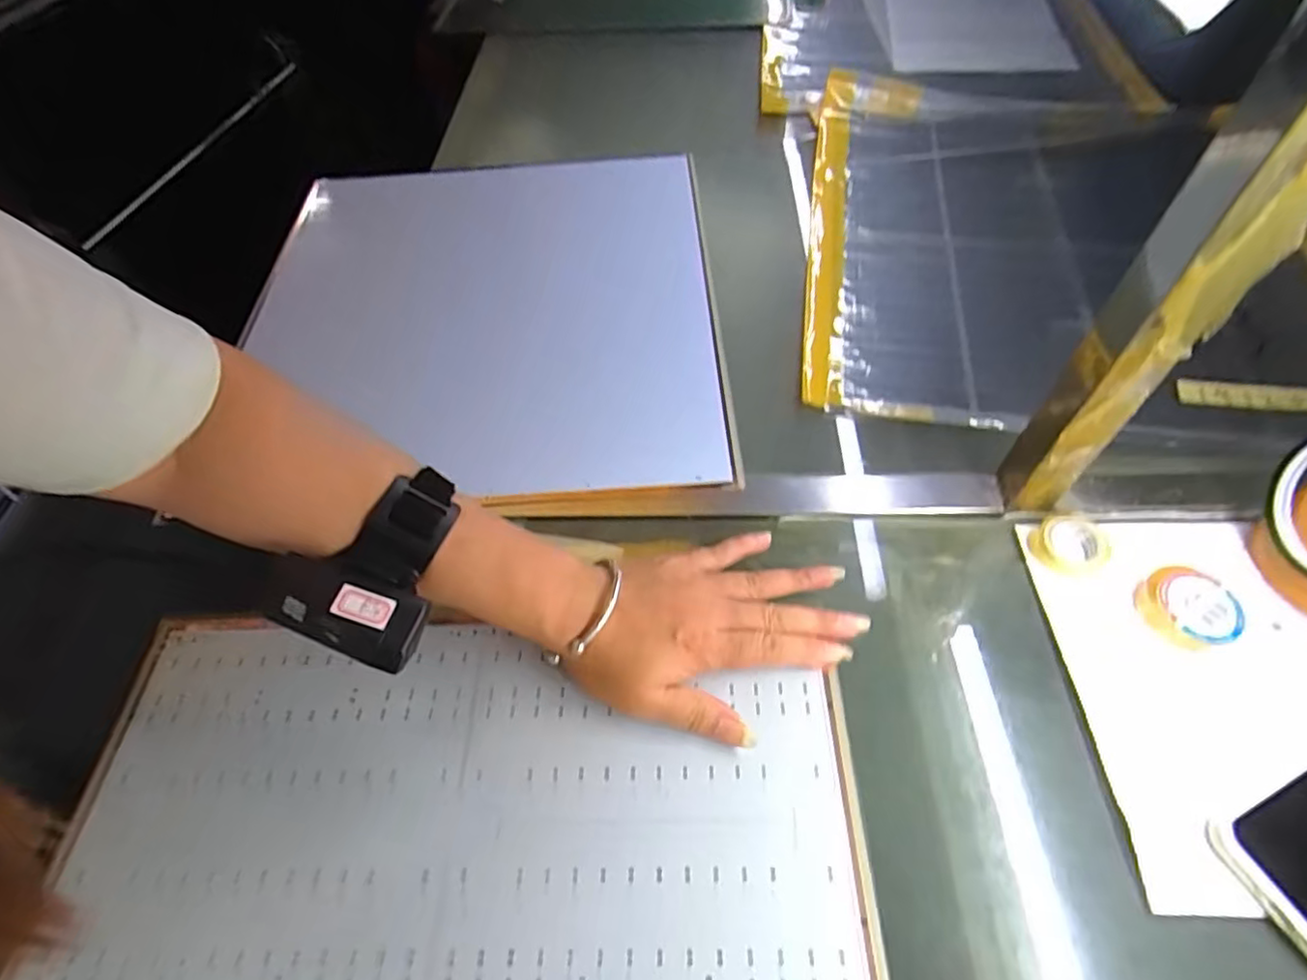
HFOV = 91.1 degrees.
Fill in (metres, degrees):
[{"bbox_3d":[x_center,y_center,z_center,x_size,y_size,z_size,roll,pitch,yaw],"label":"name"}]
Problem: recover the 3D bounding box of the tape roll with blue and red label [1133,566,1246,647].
[{"bbox_3d":[0.308,0.069,0.370,0.045,0.015,0.047,-2,55,2],"label":"tape roll with blue and red label"}]

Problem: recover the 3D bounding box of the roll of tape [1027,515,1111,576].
[{"bbox_3d":[0.260,0.033,0.398,0.038,0.014,0.040,-2,55,2],"label":"roll of tape"}]

